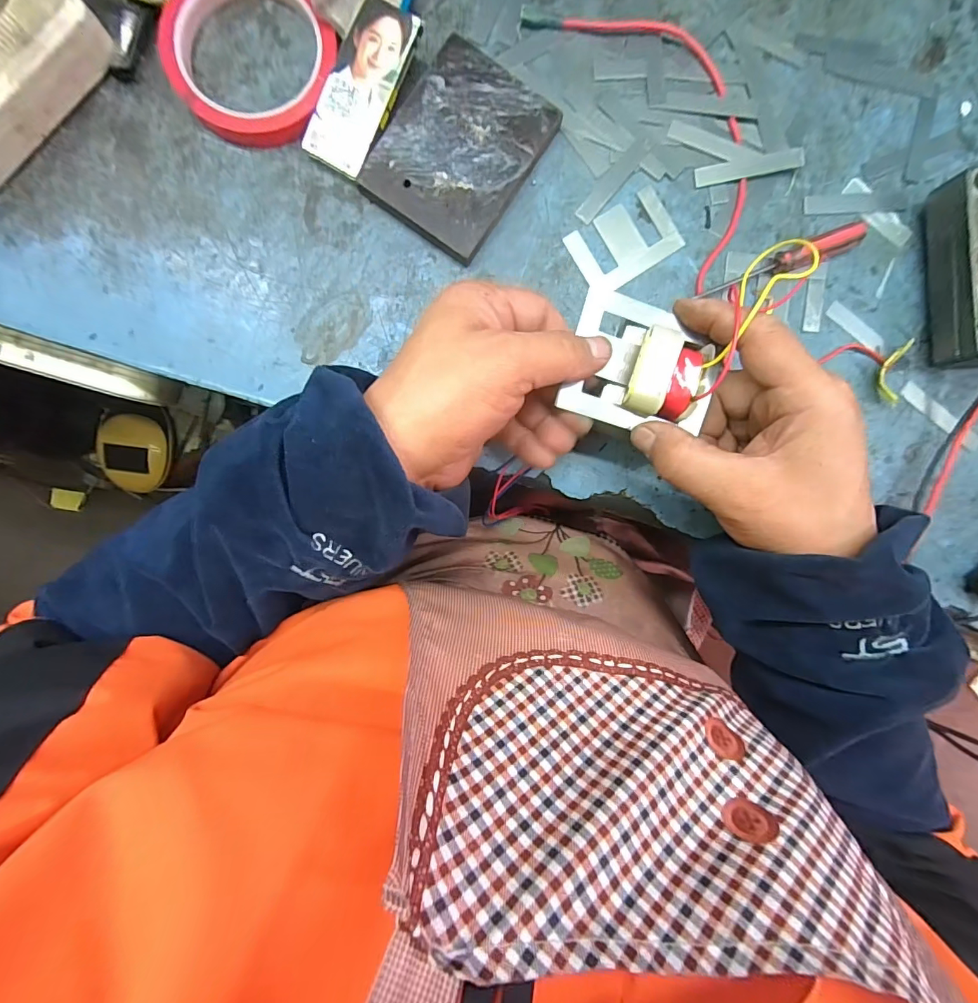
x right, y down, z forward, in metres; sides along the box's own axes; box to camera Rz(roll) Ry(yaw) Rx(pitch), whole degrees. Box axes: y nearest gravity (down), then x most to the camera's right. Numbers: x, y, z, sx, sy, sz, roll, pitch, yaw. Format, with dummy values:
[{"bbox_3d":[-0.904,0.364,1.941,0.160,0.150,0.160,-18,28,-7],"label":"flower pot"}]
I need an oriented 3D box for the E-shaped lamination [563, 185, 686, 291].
[{"bbox_3d":[0.086,-0.164,0.292,0.065,0.004,0.043,-32,94,0],"label":"E-shaped lamination"}]

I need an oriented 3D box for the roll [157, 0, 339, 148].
[{"bbox_3d":[-0.138,-0.261,0.271,0.096,0.016,0.096,0,93,-2],"label":"roll"}]

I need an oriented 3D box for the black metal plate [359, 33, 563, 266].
[{"bbox_3d":[-0.018,-0.210,0.282,0.082,0.013,0.103,33,91,-4],"label":"black metal plate"}]

